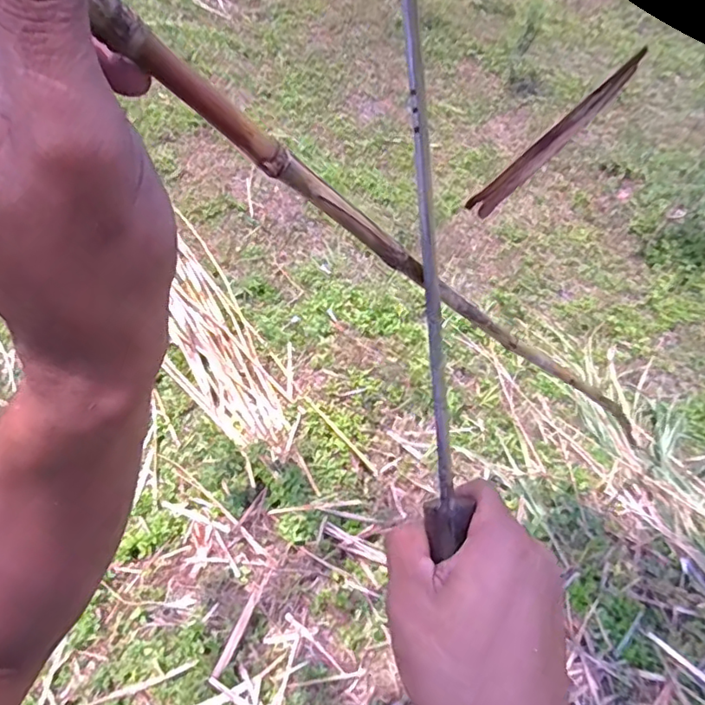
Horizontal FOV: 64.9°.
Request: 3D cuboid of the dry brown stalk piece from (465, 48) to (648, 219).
[{"bbox_3d":[0.084,-0.089,0.234,0.084,0.012,0.004,-42,37,27],"label":"dry brown stalk piece"}]

